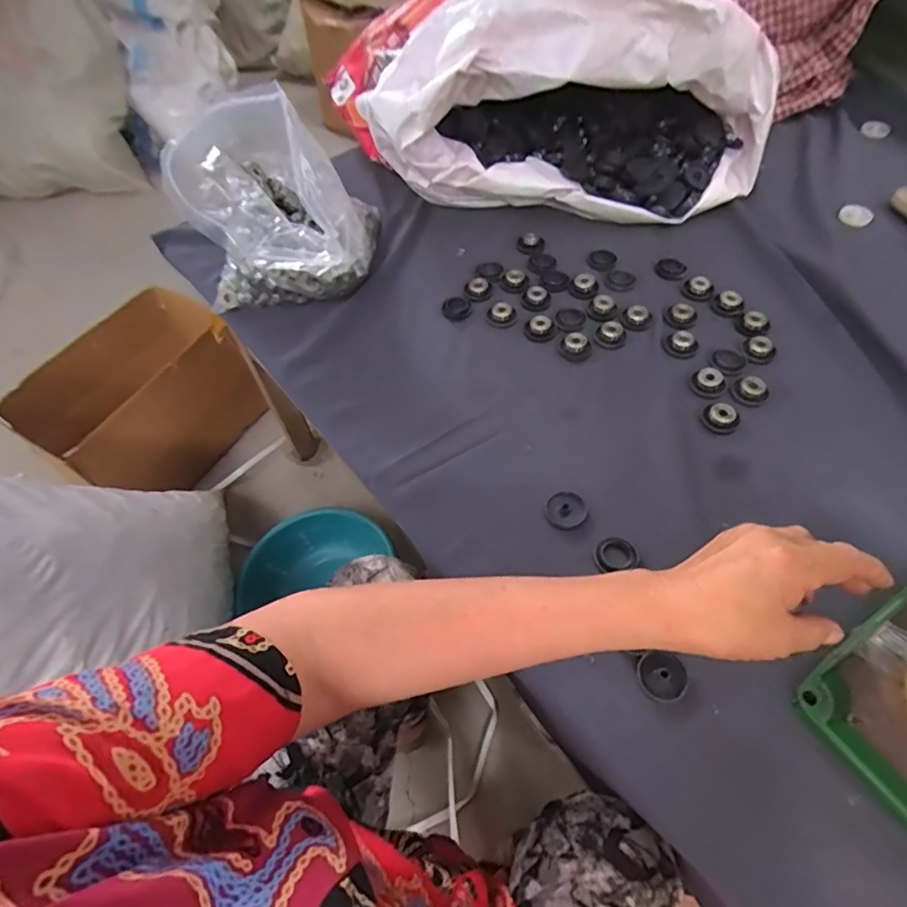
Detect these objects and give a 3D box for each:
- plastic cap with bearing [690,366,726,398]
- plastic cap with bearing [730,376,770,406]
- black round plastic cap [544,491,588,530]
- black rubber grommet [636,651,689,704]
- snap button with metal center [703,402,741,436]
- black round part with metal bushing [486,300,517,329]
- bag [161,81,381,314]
[{"bbox_3d":[0.241,-0.069,0.517,0.030,0.011,0.030,-2,55,3],"label":"plastic cap with bearing"},{"bbox_3d":[0.276,-0.059,0.510,0.031,0.011,0.030,-2,55,3],"label":"plastic cap with bearing"},{"bbox_3d":[0.094,0.047,0.458,0.033,0.008,0.033,-2,55,3],"label":"black round plastic cap"},{"bbox_3d":[0.144,0.154,0.379,0.031,0.009,0.032,-4,78,20],"label":"black rubber grommet"},{"bbox_3d":[0.242,-0.033,0.495,0.031,0.010,0.029,-2,55,3],"label":"snap button with metal center"},{"bbox_3d":[0.052,-0.151,0.591,0.031,0.008,0.033,-5,55,1],"label":"black round part with metal bushing"},{"bbox_3d":[-0.197,-0.277,0.589,0.212,0.178,0.179,3,56,7],"label":"bag"}]

